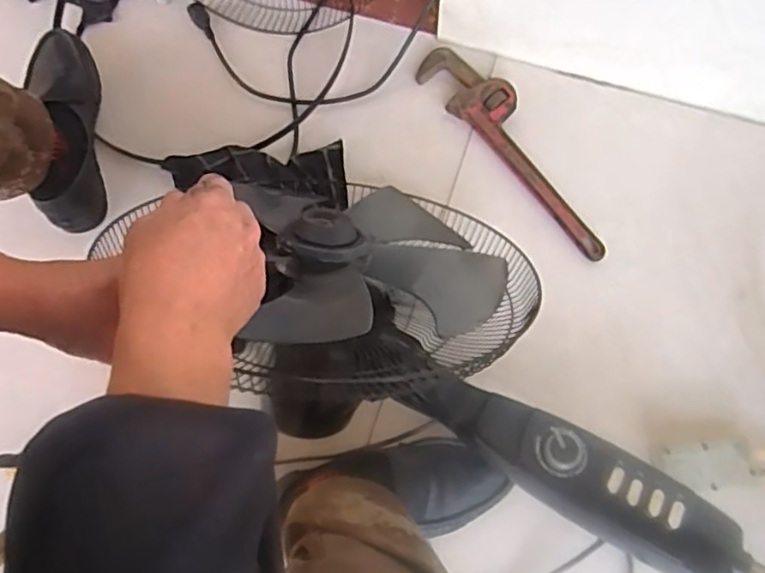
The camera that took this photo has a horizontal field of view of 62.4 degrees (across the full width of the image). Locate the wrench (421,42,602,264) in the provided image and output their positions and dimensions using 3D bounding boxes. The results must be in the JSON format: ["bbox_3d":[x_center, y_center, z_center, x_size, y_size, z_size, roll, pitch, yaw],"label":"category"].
[{"bbox_3d":[0.171,-0.178,0.793,0.073,0.026,0.333,-36,76,-9],"label":"wrench"}]

